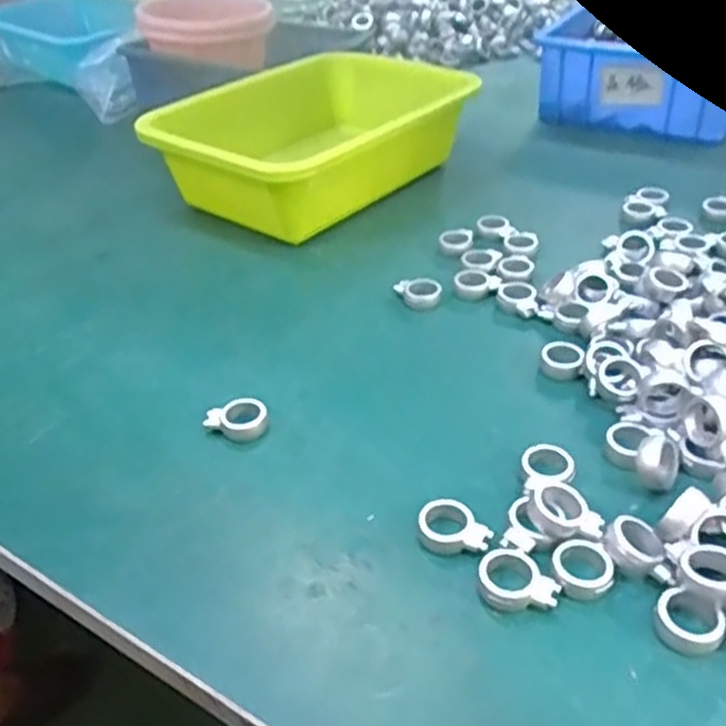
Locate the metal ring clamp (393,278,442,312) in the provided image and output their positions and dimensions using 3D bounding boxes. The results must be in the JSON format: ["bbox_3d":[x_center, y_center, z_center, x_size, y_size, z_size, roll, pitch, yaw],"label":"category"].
[{"bbox_3d":[0.039,-0.049,0.515,0.032,0.010,0.025,-3,37,2],"label":"metal ring clamp"}]

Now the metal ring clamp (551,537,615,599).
[{"bbox_3d":[0.095,0.089,0.323,0.026,0.009,0.025,4,38,11],"label":"metal ring clamp"}]

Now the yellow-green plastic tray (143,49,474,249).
[{"bbox_3d":[-0.028,-0.200,0.665,0.189,0.082,0.290,24,45,33],"label":"yellow-green plastic tray"}]

